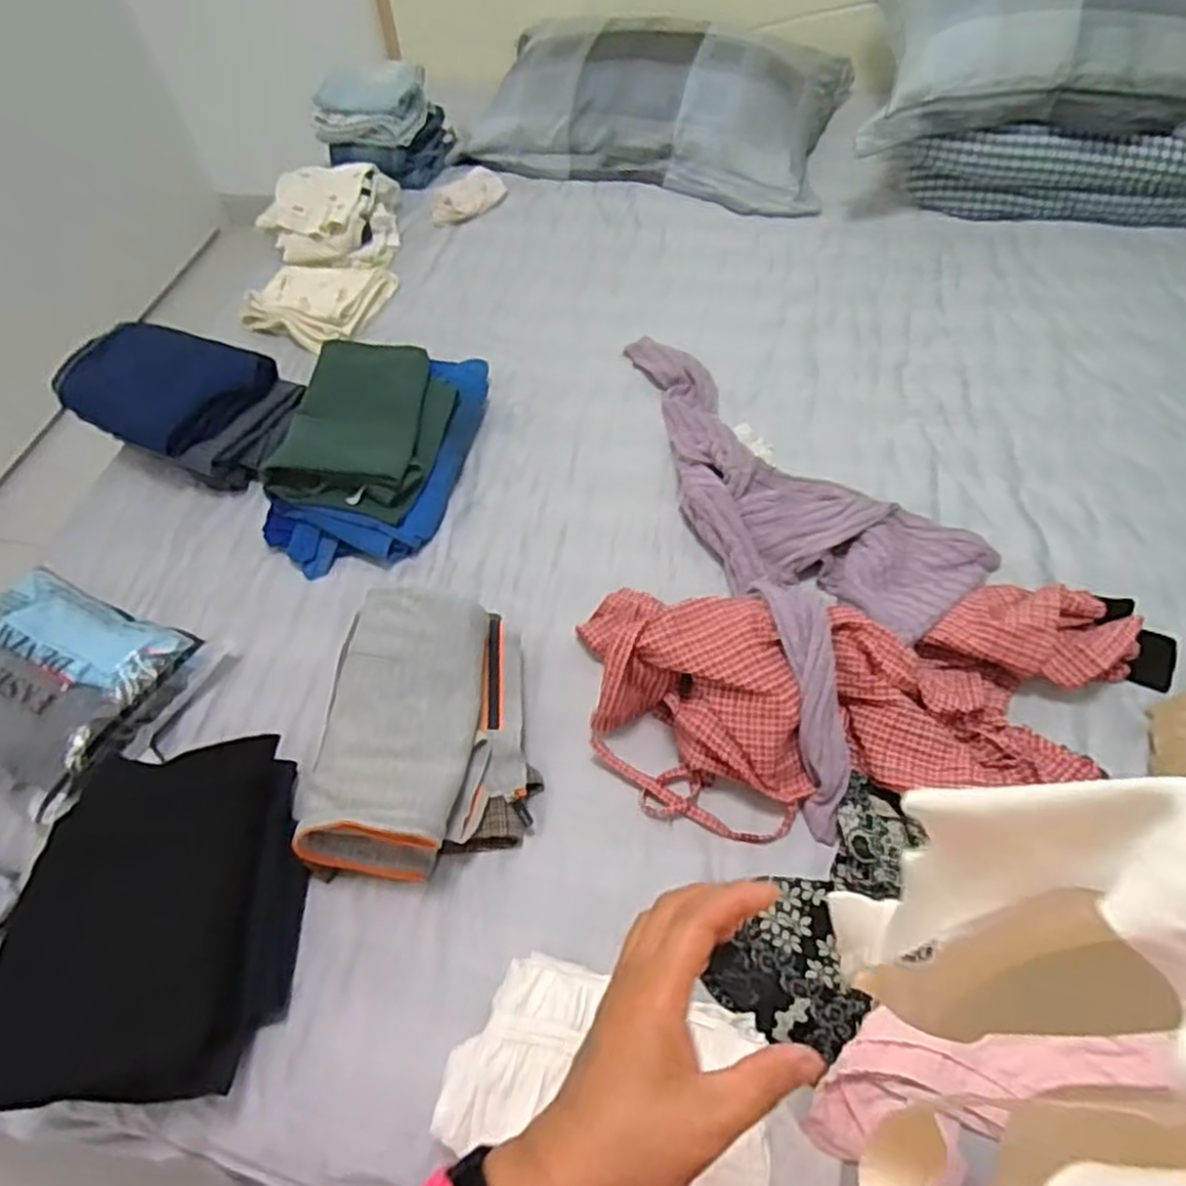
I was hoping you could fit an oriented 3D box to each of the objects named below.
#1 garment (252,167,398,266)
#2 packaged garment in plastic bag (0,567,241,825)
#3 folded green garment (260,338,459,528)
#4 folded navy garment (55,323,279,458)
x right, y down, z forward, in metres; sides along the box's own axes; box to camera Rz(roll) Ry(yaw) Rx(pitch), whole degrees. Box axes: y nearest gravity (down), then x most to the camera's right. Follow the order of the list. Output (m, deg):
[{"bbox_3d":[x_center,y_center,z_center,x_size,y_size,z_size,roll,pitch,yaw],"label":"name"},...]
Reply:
[{"bbox_3d":[-0.469,-0.672,1.397,0.247,0.117,0.187,-15,55,-6],"label":"garment"},{"bbox_3d":[-0.619,0.107,0.885,0.324,0.091,0.240,16,58,14],"label":"packaged garment in plastic bag"},{"bbox_3d":[-0.305,-0.229,1.053,0.207,0.046,0.278,9,57,10],"label":"folded green garment"},{"bbox_3d":[-0.618,-0.292,1.094,0.291,0.072,0.172,15,58,14],"label":"folded navy garment"}]

